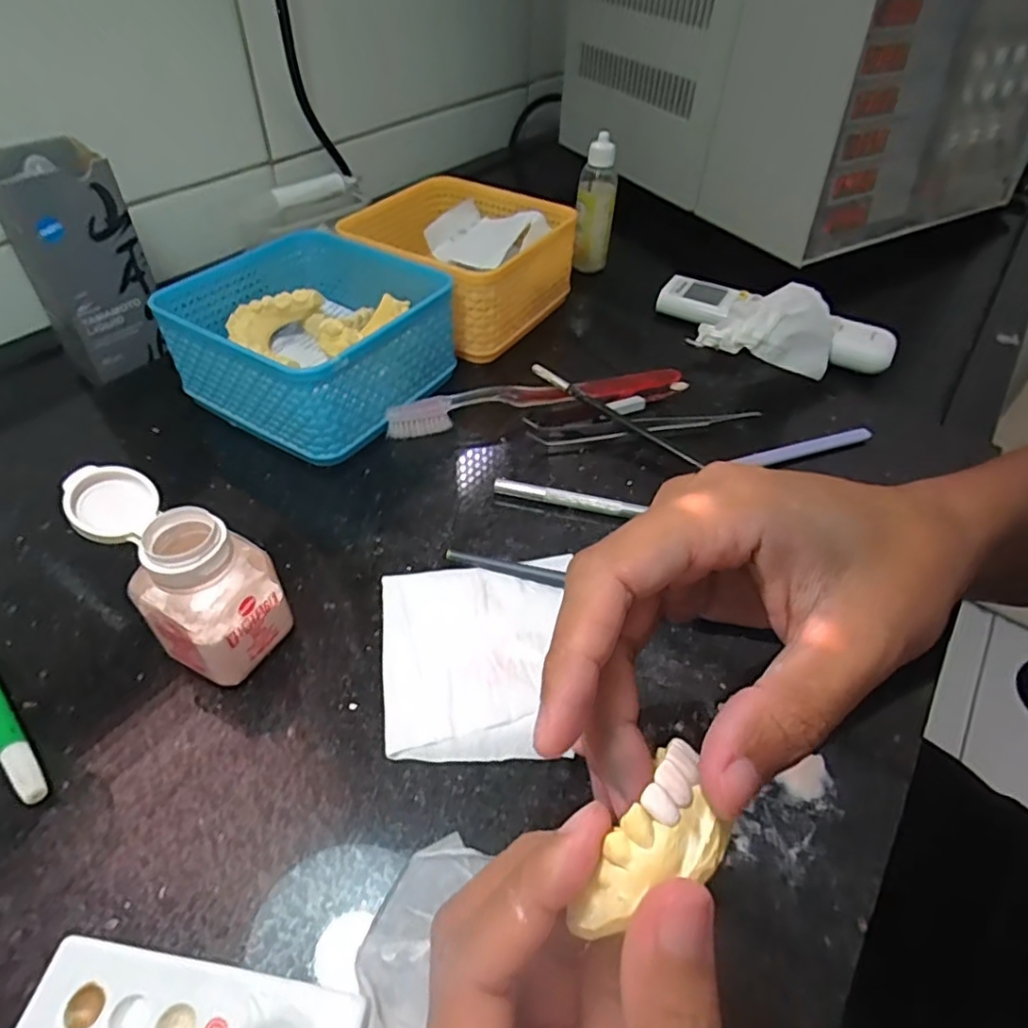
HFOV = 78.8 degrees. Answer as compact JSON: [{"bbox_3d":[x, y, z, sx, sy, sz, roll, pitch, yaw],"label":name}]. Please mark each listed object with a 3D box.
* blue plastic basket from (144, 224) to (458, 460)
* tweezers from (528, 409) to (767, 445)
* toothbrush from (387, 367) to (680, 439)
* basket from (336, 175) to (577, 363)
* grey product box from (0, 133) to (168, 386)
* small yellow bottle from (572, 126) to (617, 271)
[{"bbox_3d":[-0.122,-0.109,0.387,0.138,0.067,0.134,25,50,21],"label":"blue plastic basket"},{"bbox_3d":[0.077,-0.051,0.373,0.139,0.008,0.020,-3,46,-3],"label":"tweezers"},{"bbox_3d":[0.015,-0.072,0.382,0.183,0.020,0.016,-10,47,-10],"label":"toothbrush"},{"bbox_3d":[-0.040,-0.186,0.458,0.137,0.059,0.135,23,50,21],"label":"basket"},{"bbox_3d":[-0.261,-0.151,0.383,0.064,0.124,0.056,-29,53,-26],"label":"grey product box"},{"bbox_3d":[0.071,-0.267,0.543,0.032,0.108,0.025,6,46,5],"label":"small yellow bottle"}]

